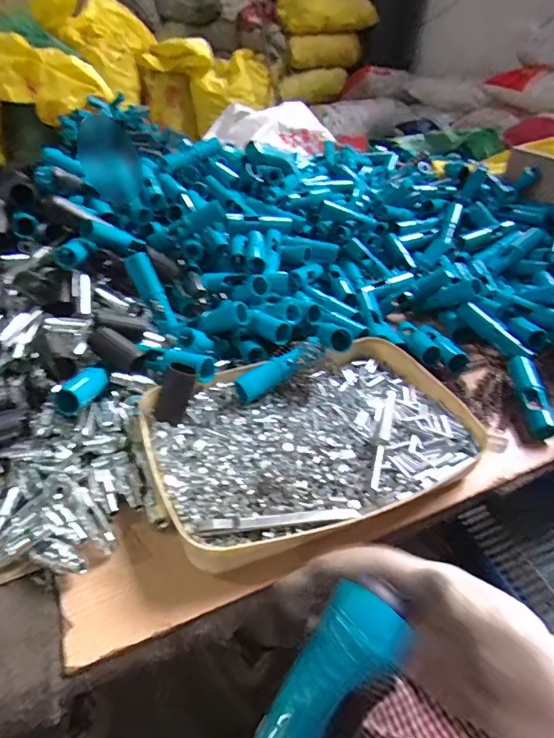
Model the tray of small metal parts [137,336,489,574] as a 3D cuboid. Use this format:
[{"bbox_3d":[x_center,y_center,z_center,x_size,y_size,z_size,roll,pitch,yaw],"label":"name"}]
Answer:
[{"bbox_3d":[0.038,0.068,0.460,0.329,0.045,0.229,-14,41,-20],"label":"tray of small metal parts"}]

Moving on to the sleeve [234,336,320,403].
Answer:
[{"bbox_3d":[0.002,-0.002,0.489,0.109,0.026,0.023,-35,47,-6],"label":"sleeve"}]

